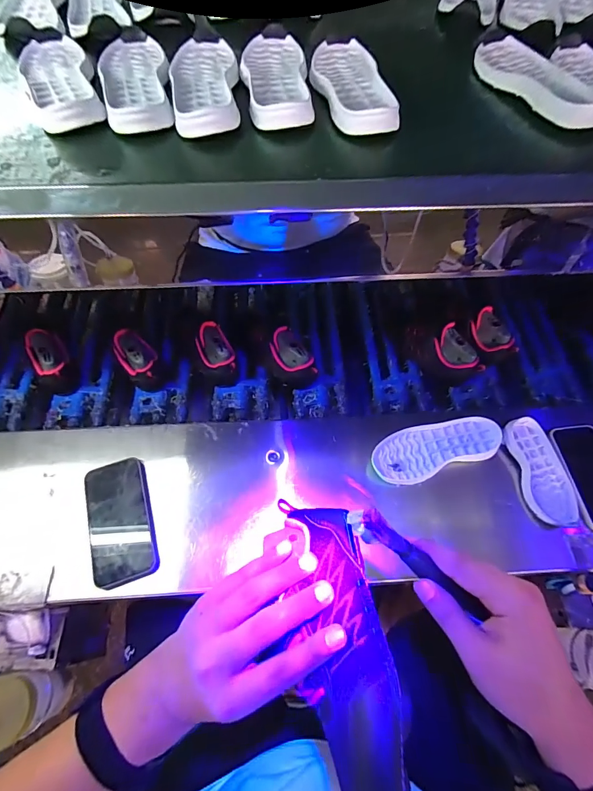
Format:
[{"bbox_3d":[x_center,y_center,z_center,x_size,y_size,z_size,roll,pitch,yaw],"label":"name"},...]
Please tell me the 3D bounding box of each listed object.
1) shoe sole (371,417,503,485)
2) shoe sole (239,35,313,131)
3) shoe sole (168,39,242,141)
[{"bbox_3d":[0.210,0.078,0.572,0.197,0.020,0.080,-16,67,-9],"label":"shoe sole"},{"bbox_3d":[-0.024,-0.377,0.439,0.076,0.021,0.198,-3,65,-3],"label":"shoe sole"},{"bbox_3d":[-0.105,-0.363,0.436,0.079,0.023,0.196,-7,66,-5],"label":"shoe sole"}]

